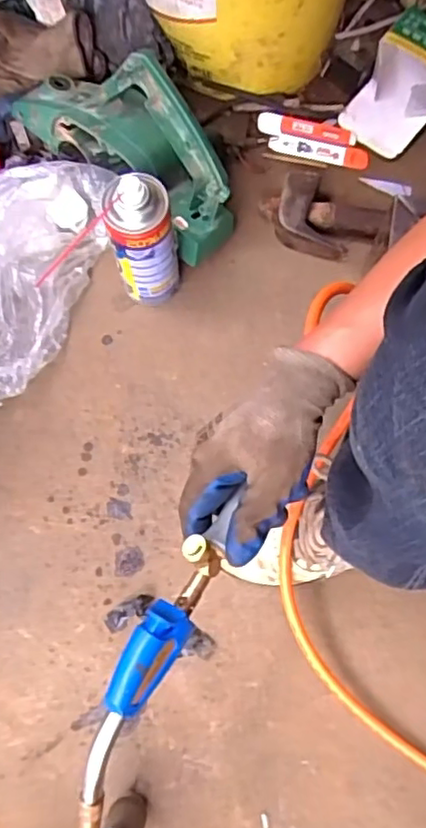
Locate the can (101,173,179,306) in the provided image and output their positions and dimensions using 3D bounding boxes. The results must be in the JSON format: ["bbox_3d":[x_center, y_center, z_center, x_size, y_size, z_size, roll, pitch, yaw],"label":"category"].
[{"bbox_3d":[-0.072,-0.175,0.640,0.066,0.180,0.059,-9,75,-1],"label":"can"}]

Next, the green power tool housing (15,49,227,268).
[{"bbox_3d":[-0.096,-0.300,0.684,0.278,0.151,0.099,41,80,11],"label":"green power tool housing"}]

